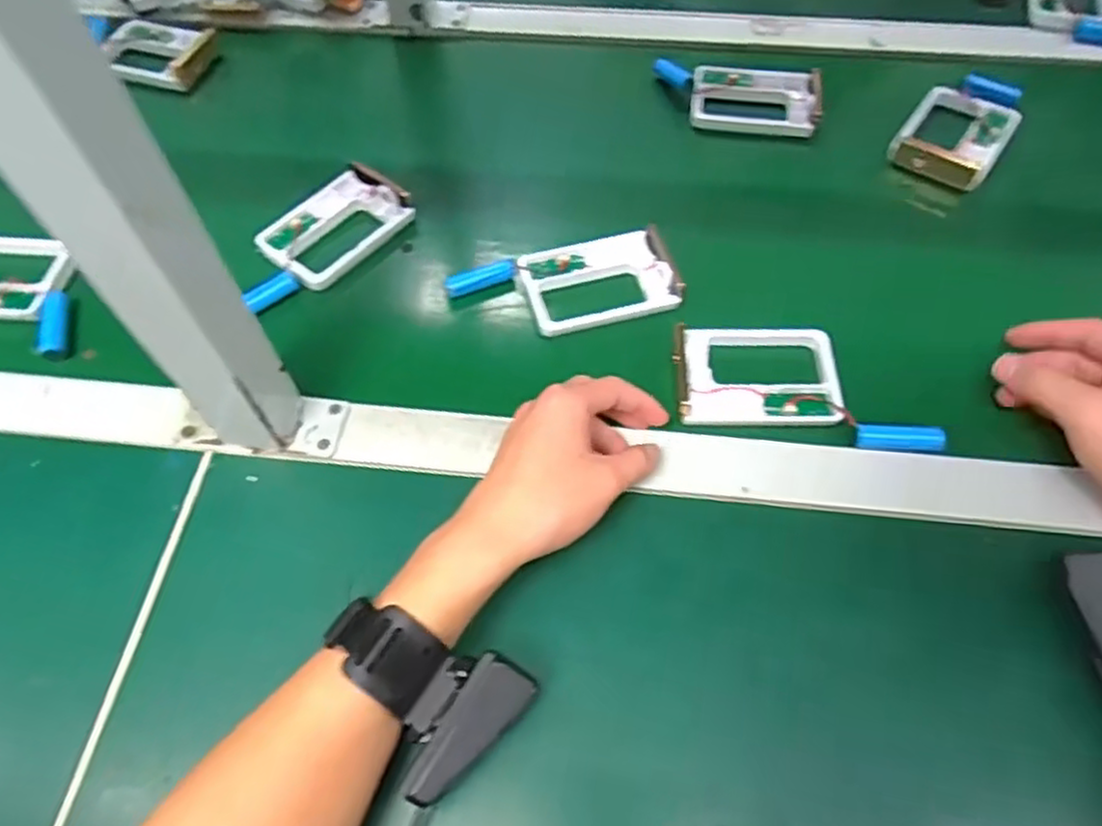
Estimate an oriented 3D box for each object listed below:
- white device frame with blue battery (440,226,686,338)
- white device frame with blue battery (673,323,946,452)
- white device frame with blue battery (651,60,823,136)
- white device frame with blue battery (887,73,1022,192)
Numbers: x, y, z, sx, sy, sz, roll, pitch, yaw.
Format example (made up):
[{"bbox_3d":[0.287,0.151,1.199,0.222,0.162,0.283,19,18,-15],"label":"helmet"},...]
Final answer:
[{"bbox_3d":[0.008,-0.089,0.491,0.149,0.017,0.068,-10,59,-5],"label":"white device frame with blue battery"},{"bbox_3d":[0.154,-0.021,0.442,0.157,0.020,0.077,10,59,7],"label":"white device frame with blue battery"},{"bbox_3d":[0.153,-0.263,0.597,0.134,0.016,0.075,9,59,6],"label":"white device frame with blue battery"},{"bbox_3d":[0.322,-0.226,0.568,0.073,0.023,0.117,31,64,19],"label":"white device frame with blue battery"}]

